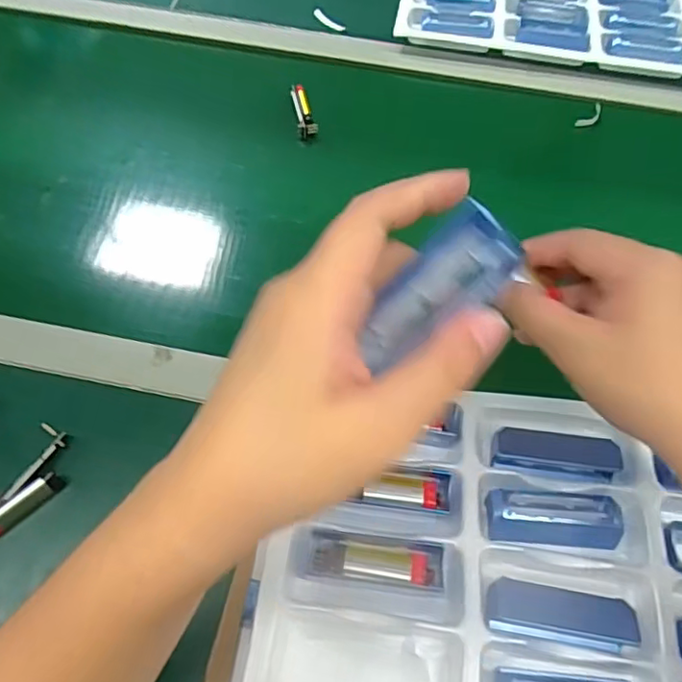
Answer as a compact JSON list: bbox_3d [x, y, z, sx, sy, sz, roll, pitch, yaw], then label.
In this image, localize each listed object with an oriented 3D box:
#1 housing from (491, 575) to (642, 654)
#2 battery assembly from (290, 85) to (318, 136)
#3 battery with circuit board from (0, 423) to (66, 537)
[{"bbox_3d":[0.126,0.155,0.334,0.082,0.014,0.028,11,60,5],"label":"housing"},{"bbox_3d":[-0.040,-0.245,0.626,0.020,0.019,0.062,-10,60,-7],"label":"battery assembly"},{"bbox_3d":[-0.210,0.097,0.403,0.028,0.014,0.078,16,60,8],"label":"battery with circuit board"}]

